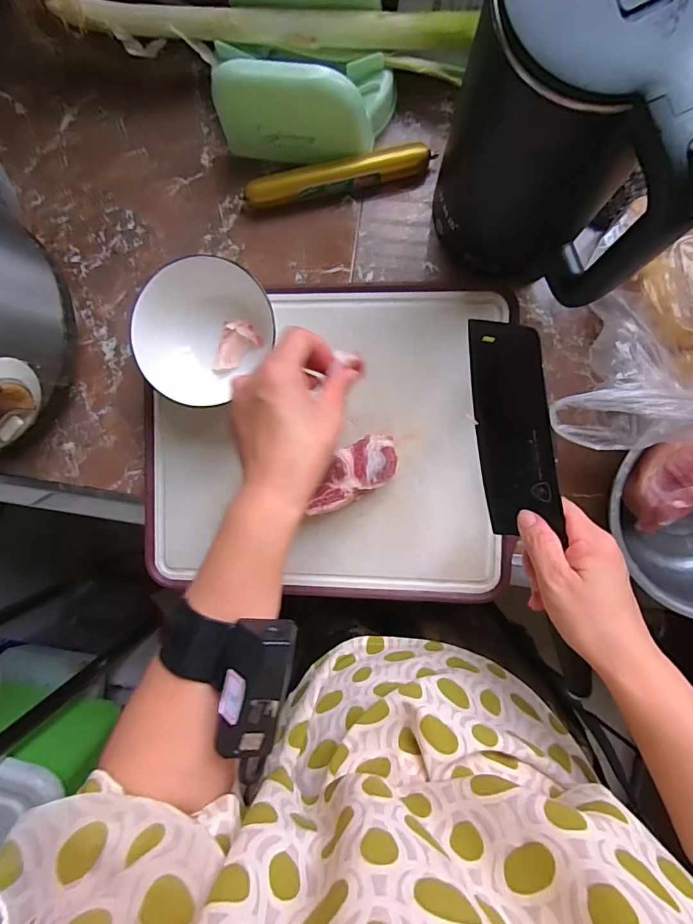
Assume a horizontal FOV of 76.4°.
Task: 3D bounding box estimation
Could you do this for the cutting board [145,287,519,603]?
[{"bbox_3d":[-0.021,-0.020,0.429,0.351,0.036,0.295,3,94,4],"label":"cutting board"}]

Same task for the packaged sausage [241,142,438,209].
[{"bbox_3d":[-0.008,-0.269,0.417,0.173,0.027,0.027,-9,93,5],"label":"packaged sausage"}]

